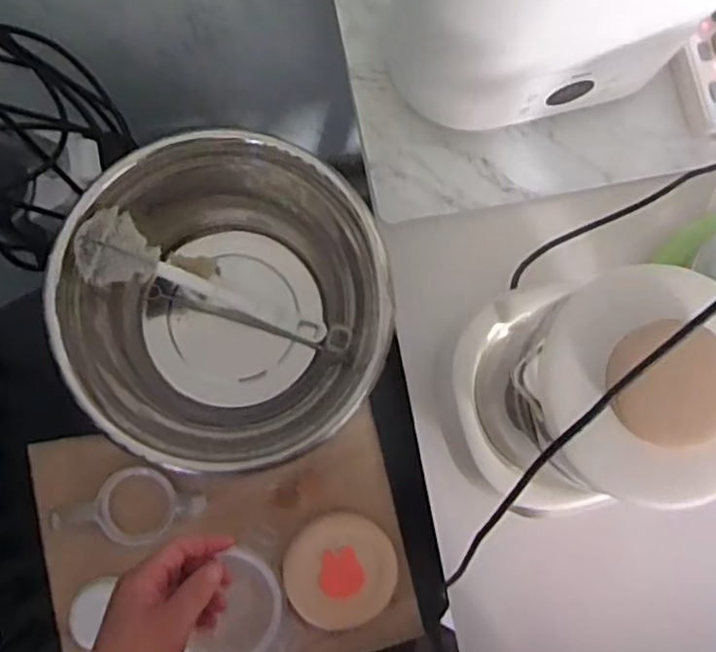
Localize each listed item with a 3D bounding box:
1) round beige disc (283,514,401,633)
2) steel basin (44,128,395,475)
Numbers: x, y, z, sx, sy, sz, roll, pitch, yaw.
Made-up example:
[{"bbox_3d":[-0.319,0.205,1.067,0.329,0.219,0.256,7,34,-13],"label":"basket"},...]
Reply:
[{"bbox_3d":[-0.016,0.222,0.600,0.097,0.022,0.097,1,85,1],"label":"round beige disc"},{"bbox_3d":[-0.108,-0.019,0.572,0.258,0.119,0.265,0,83,-3],"label":"steel basin"}]

